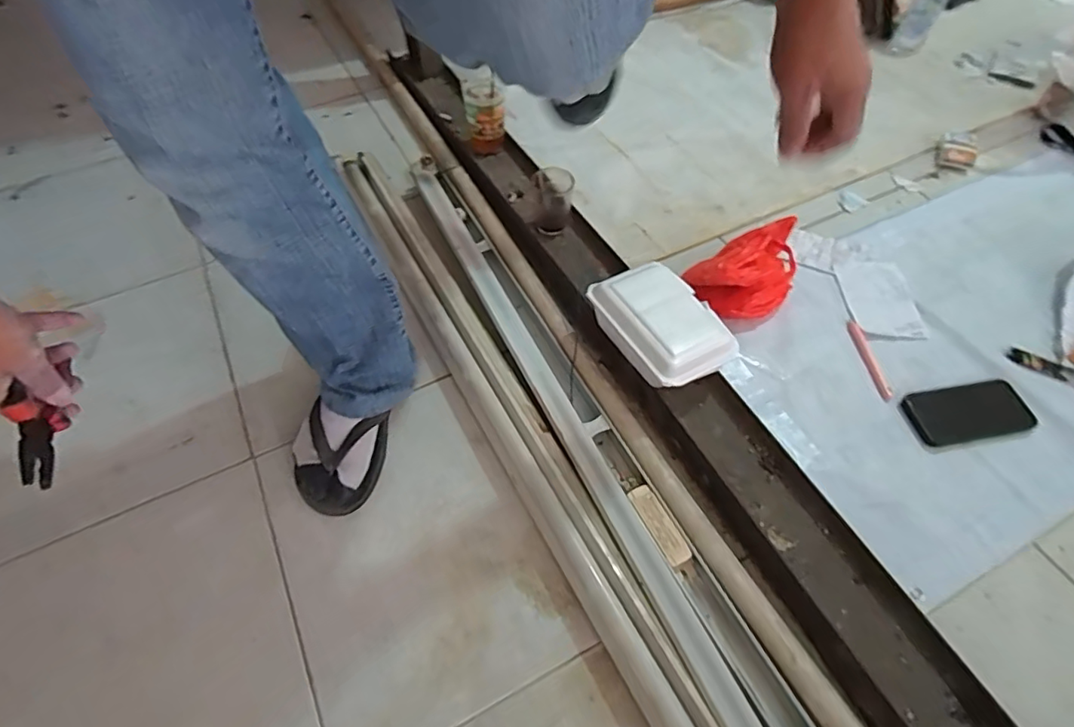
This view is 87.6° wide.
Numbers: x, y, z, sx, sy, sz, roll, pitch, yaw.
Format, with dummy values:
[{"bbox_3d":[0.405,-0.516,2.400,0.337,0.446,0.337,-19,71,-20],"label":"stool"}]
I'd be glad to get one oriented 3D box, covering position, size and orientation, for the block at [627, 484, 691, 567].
[{"bbox_3d":[0.143,0.191,0.668,0.031,0.014,0.102,-22,57,-13],"label":"block"}]

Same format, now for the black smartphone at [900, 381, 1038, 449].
[{"bbox_3d":[0.587,0.065,0.759,0.161,0.015,0.084,-10,55,-5],"label":"black smartphone"}]

